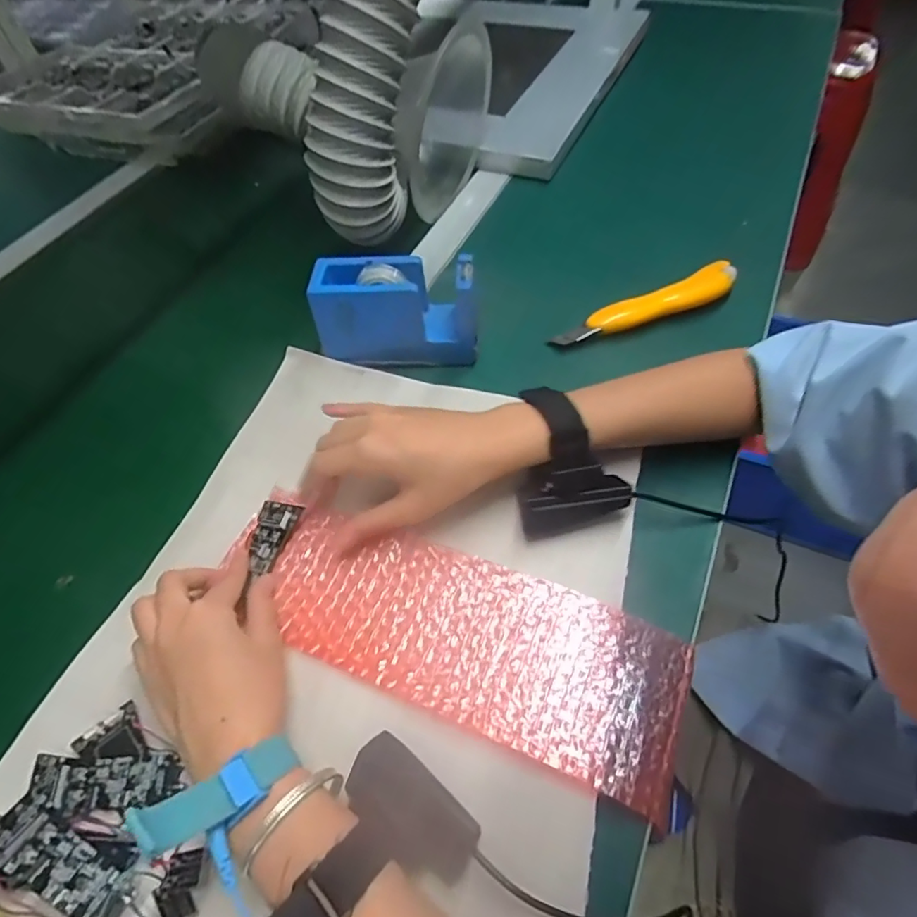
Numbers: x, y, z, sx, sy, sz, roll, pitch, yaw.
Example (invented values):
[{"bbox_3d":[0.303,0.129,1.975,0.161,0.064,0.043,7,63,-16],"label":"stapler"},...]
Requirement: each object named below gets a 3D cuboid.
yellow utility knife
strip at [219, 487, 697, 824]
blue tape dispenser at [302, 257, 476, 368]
[{"bbox_3d":[0.166,-0.130,0.480,0.171,0.020,0.034,-23,57,-11],"label":"yellow utility knife"},{"bbox_3d":[-0.010,0.104,0.343,0.286,0.013,0.096,18,59,17],"label":"strip"},{"bbox_3d":[-0.049,-0.121,0.456,0.130,0.075,0.048,-1,56,4],"label":"blue tape dispenser"}]

